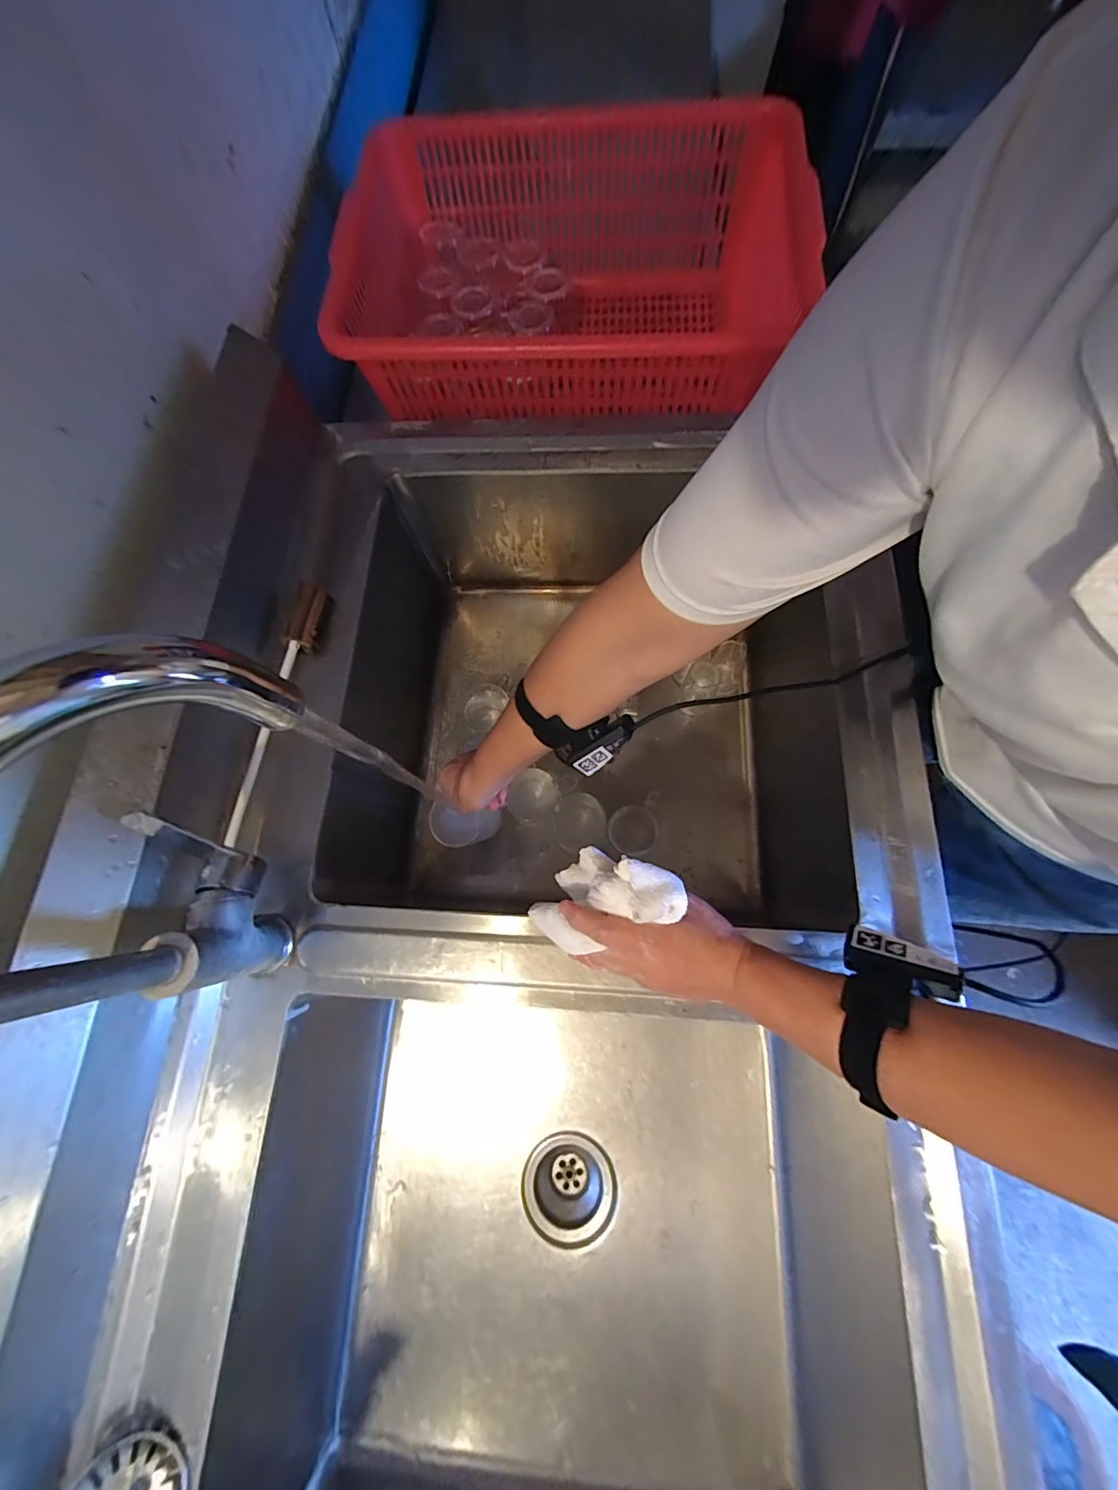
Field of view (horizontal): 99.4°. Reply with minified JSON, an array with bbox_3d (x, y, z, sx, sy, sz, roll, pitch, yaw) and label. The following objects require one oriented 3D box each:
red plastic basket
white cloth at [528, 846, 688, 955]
[{"bbox_3d":[0.024,-0.647,0.688,0.609,0.197,0.472,5,75,3],"label":"red plastic basket"},{"bbox_3d":[0.033,0.121,0.380,0.127,0.032,0.072,-21,71,34],"label":"white cloth"}]

